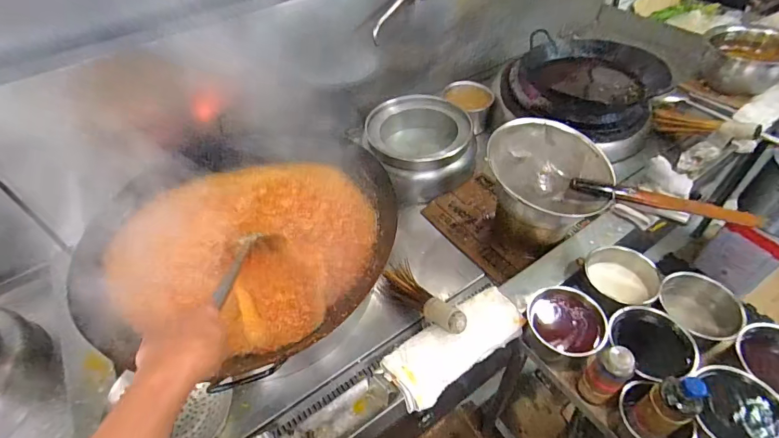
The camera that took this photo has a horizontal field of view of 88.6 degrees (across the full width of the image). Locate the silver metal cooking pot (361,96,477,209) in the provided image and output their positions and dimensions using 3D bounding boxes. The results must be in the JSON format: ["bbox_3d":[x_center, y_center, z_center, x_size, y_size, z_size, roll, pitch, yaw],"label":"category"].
[{"bbox_3d":[0.099,-0.241,1.270,0.311,0.168,0.313,-2,47,2],"label":"silver metal cooking pot"}]

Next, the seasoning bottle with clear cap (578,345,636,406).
[{"bbox_3d":[0.411,0.296,0.768,0.055,0.164,0.060,-33,53,-24],"label":"seasoning bottle with clear cap"}]

